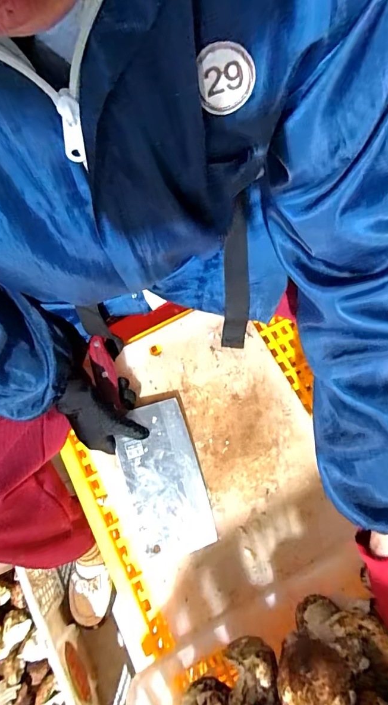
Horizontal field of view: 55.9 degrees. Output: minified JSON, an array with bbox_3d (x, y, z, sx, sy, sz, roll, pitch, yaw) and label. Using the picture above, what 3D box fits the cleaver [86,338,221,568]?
[{"bbox_3d":[-0.060,0.115,0.474,0.101,0.023,0.285,-22,84,-4],"label":"cleaver"}]

